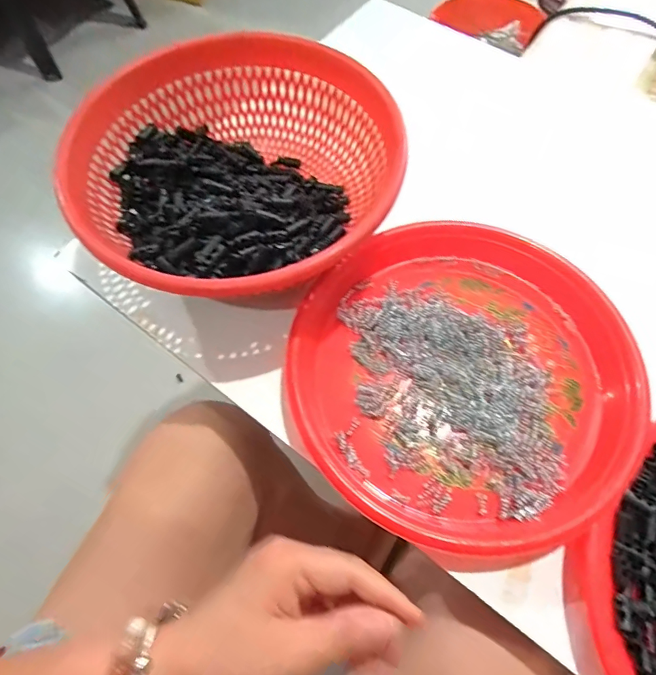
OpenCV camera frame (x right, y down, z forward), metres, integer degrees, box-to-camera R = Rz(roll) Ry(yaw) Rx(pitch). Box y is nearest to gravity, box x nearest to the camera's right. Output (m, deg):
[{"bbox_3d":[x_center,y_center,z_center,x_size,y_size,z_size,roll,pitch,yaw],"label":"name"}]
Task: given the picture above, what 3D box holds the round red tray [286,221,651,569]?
[{"bbox_3d":[0.102,0.023,0.349,0.242,0.034,0.250,0,64,1],"label":"round red tray"}]

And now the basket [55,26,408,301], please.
[{"bbox_3d":[-0.071,-0.129,0.378,0.254,0.084,0.242,21,66,11],"label":"basket"}]

